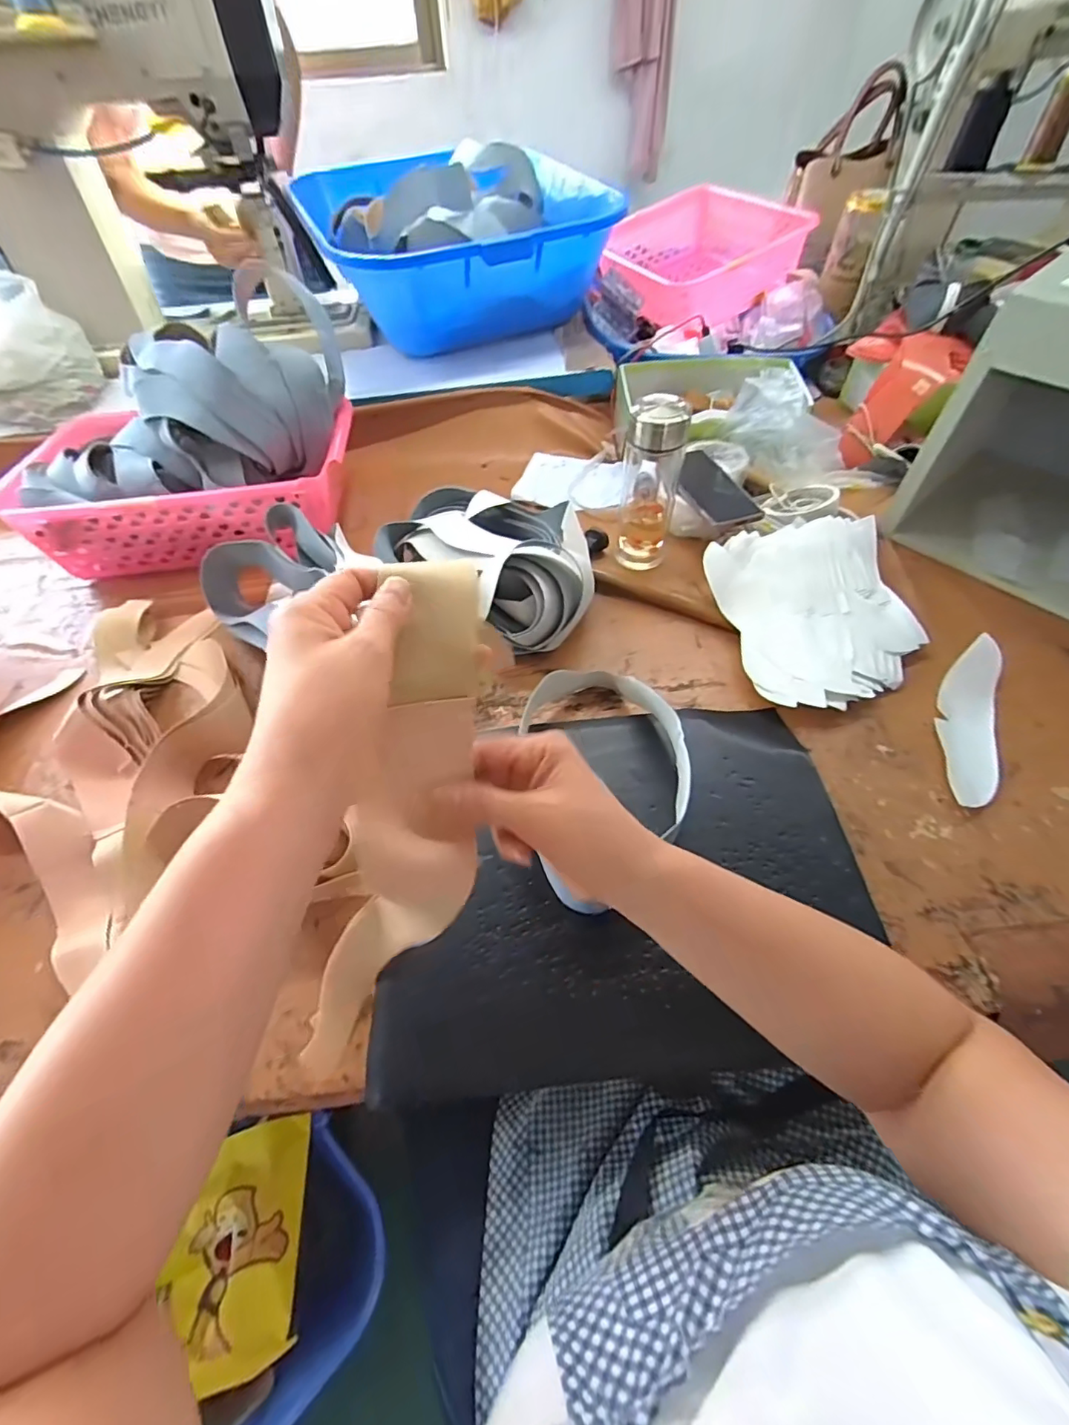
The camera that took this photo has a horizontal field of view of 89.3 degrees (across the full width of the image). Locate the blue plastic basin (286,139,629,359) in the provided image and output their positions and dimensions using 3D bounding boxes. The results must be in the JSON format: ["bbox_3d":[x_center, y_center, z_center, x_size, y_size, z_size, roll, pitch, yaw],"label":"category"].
[{"bbox_3d":[-0.129,-0.892,1.015,0.504,0.183,0.536,-19,57,-11],"label":"blue plastic basin"}]

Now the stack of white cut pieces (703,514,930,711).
[{"bbox_3d":[0.337,-0.125,0.642,0.218,0.033,0.250,-11,60,-5],"label":"stack of white cut pieces"}]

